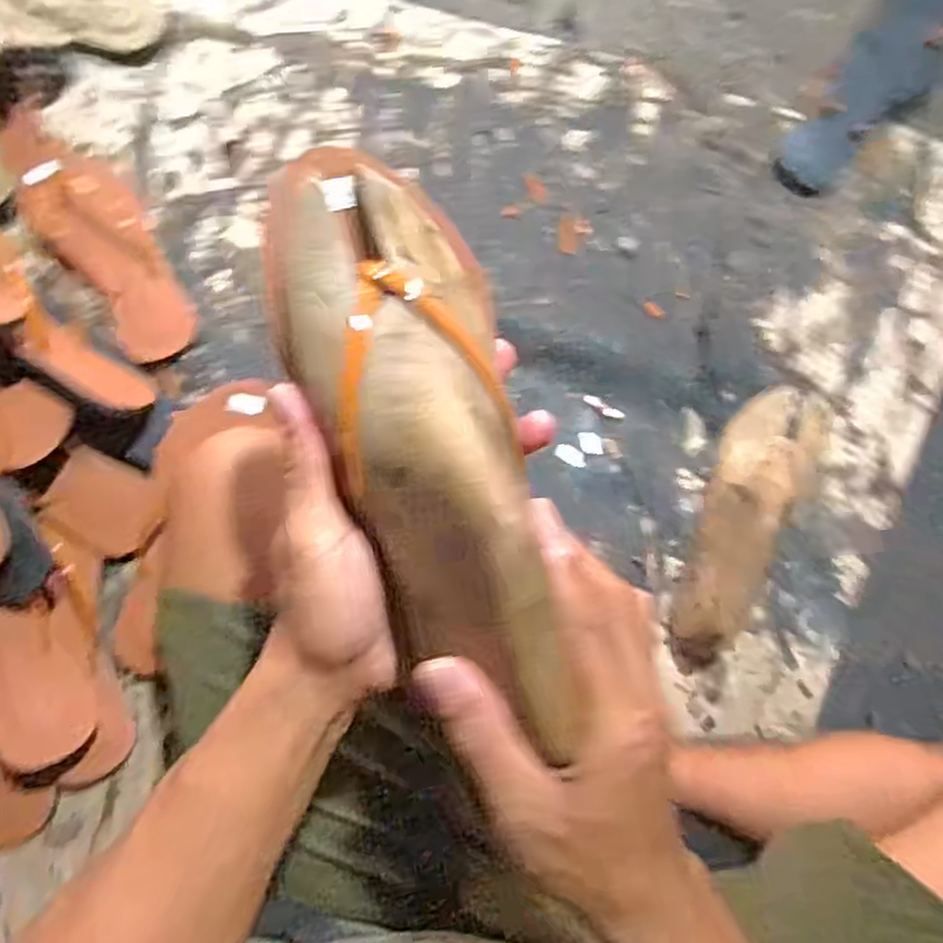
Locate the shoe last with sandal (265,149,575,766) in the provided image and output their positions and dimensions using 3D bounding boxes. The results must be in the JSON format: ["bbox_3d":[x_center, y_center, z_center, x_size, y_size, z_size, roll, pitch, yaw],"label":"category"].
[{"bbox_3d":[-0.016,-0.012,0.308,0.080,0.055,0.233,-19,85,-4],"label":"shoe last with sandal"}]

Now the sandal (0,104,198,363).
[{"bbox_3d":[-0.344,-0.226,0.708,0.091,0.050,0.295,-36,79,-7],"label":"sandal"}]

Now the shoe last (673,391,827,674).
[{"bbox_3d":[0.232,0.041,0.650,0.077,0.052,0.253,23,78,6],"label":"shoe last"}]

